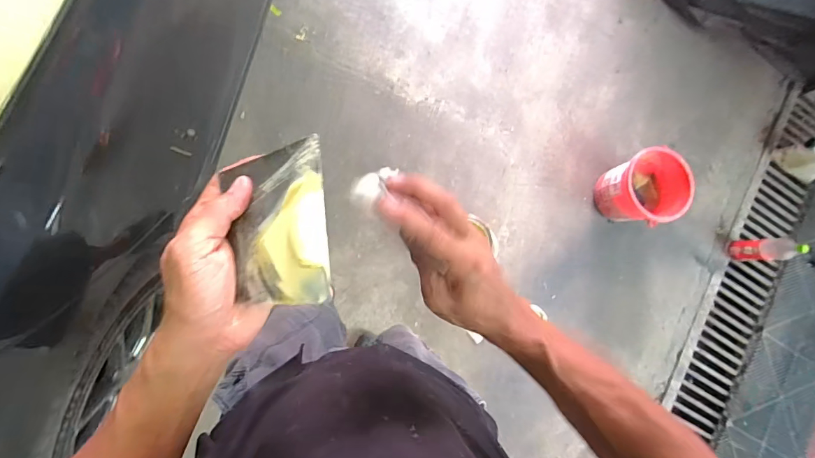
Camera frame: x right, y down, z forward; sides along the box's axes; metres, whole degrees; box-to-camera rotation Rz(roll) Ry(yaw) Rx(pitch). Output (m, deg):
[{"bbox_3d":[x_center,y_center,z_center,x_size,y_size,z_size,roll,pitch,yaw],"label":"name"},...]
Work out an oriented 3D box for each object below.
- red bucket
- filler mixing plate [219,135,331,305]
[{"bbox_3d":[0.799,-0.135,1.429,0.211,0.224,0.242,-20,90,-13],"label":"red bucket"},{"bbox_3d":[-0.094,-0.003,0.300,0.080,0.009,0.117,-17,76,16],"label":"filler mixing plate"}]

